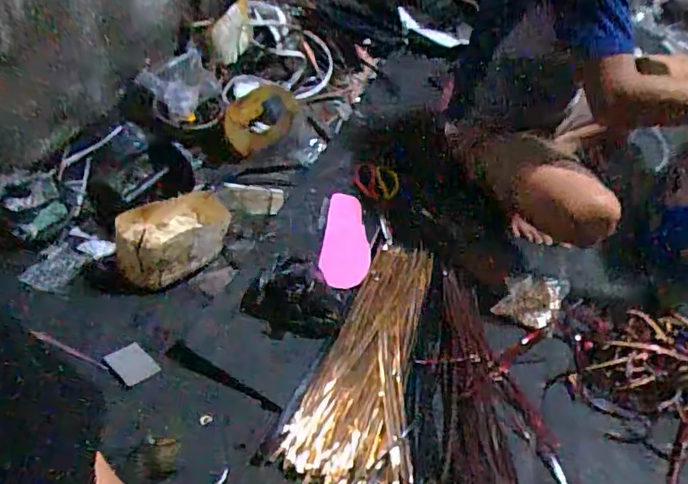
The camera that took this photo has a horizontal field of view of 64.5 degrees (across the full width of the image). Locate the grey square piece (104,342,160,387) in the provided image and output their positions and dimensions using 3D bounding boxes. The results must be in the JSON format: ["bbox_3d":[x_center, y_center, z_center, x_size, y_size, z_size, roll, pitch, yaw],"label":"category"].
[{"bbox_3d":[-0.337,0.195,0.868,0.068,0.005,0.056,41,40,11],"label":"grey square piece"}]

